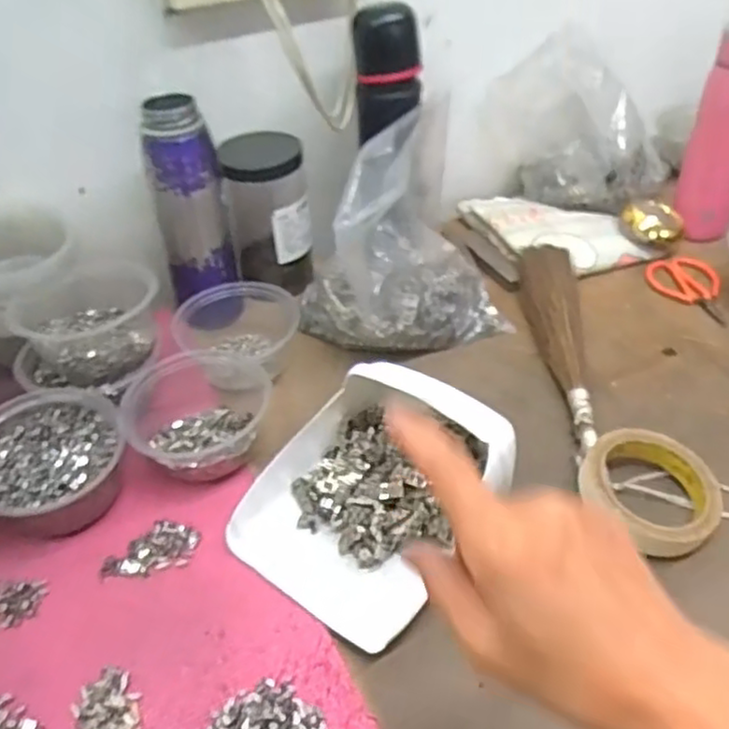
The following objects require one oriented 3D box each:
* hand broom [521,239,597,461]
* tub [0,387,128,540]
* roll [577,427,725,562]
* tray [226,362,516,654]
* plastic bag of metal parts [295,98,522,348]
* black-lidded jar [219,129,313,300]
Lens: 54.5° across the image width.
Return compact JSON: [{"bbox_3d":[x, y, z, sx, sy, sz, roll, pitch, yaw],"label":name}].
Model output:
[{"bbox_3d":[0.178,-0.030,0.662,0.052,0.026,0.285,2,41,7],"label":"hand broom"},{"bbox_3d":[-0.234,0.075,0.534,0.109,0.055,0.109,-2,40,2],"label":"tub"},{"bbox_3d":[0.211,0.091,0.522,0.095,0.031,0.096,-2,40,2],"label":"roll"},{"bbox_3d":[0.007,0.090,0.512,0.148,0.044,0.183,29,77,32],"label":"tray"},{"bbox_3d":[0.034,-0.120,0.664,0.182,0.179,0.144,-21,45,-21],"label":"plastic bag of metal parts"},{"bbox_3d":[-0.097,-0.157,0.727,0.077,0.141,0.089,-3,42,-1],"label":"black-lidded jar"}]

